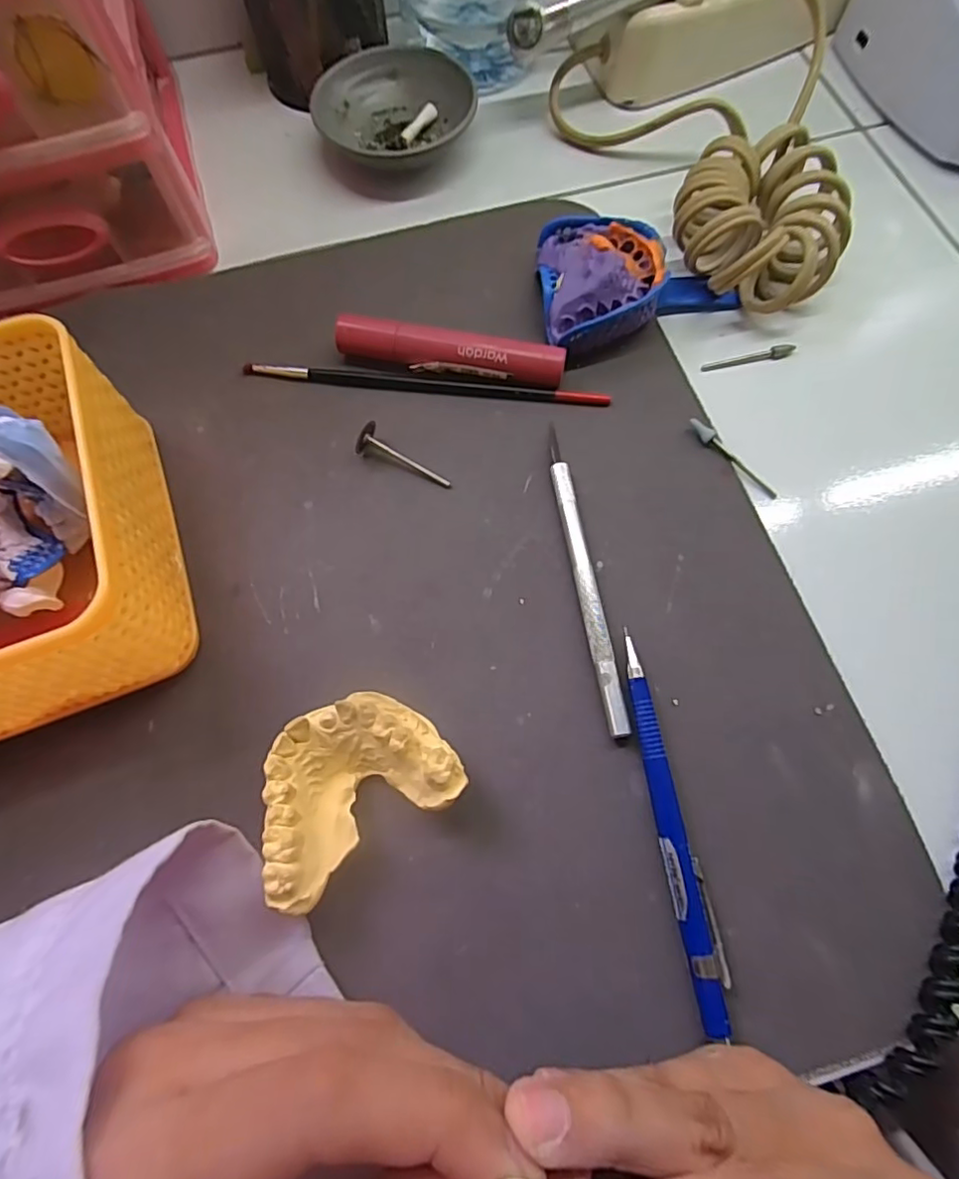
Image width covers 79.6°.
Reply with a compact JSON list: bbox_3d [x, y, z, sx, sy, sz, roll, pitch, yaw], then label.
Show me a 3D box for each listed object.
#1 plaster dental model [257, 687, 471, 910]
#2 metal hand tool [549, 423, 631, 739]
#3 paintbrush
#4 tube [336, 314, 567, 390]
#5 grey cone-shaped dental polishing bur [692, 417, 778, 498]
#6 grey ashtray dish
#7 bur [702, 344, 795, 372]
[{"bbox_3d":[-0.044,0.066,0.199,0.065,0.027,0.049,-34,73,-11],"label":"plaster dental model"},{"bbox_3d":[0.042,-0.008,0.234,0.008,0.007,0.134,-8,70,-2],"label":"metal hand tool"},{"bbox_3d":[-0.026,-0.098,0.270,0.170,0.005,0.010,6,70,4],"label":"paintbrush"},{"bbox_3d":[-0.014,-0.108,0.266,0.105,0.019,0.016,10,70,5],"label":"tube"},{"bbox_3d":[0.111,-0.058,0.251,0.005,0.007,0.048,-42,74,-13],"label":"grey cone-shaped dental polishing bur"},{"bbox_3d":[-0.046,-0.278,0.330,0.075,0.029,0.082,0,70,1],"label":"grey ashtray dish"},{"bbox_3d":[0.128,-0.110,0.273,0.044,0.005,0.007,-13,70,-3],"label":"bur"}]

